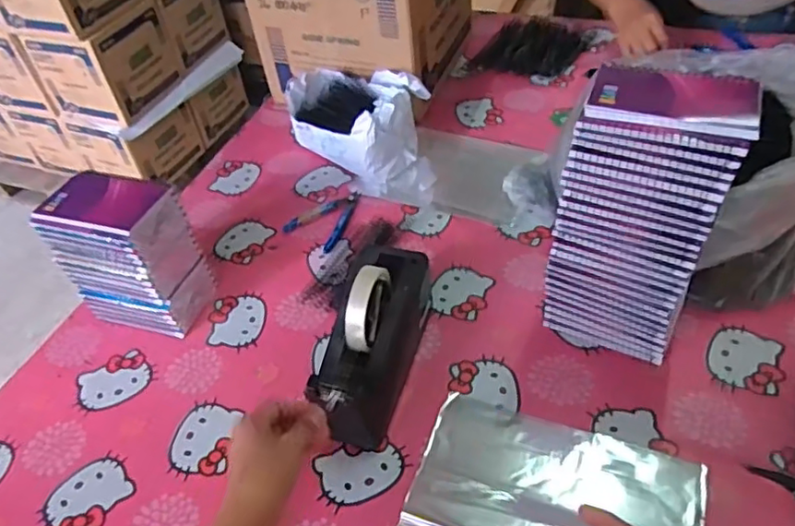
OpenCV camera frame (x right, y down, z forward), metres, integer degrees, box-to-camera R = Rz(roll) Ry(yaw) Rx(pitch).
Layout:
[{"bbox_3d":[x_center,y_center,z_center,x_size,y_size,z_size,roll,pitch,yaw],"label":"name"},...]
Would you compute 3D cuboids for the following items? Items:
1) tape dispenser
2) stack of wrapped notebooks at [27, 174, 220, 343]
[{"bbox_3d":[-0.024,0.073,0.650,0.075,0.127,0.206,13,49,18],"label":"tape dispenser"},{"bbox_3d":[-0.317,-0.010,0.729,0.137,0.164,0.096,13,49,18],"label":"stack of wrapped notebooks"}]

